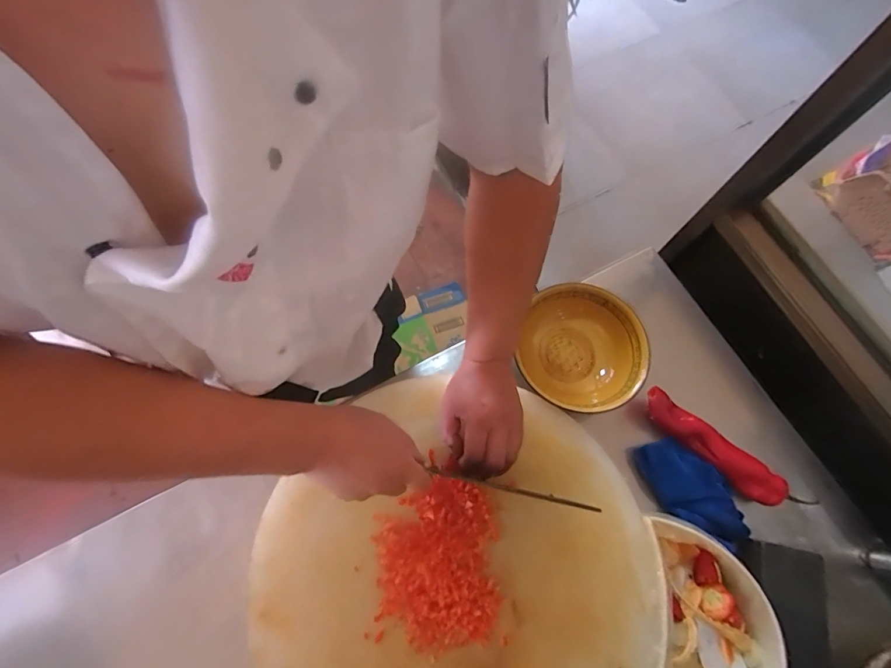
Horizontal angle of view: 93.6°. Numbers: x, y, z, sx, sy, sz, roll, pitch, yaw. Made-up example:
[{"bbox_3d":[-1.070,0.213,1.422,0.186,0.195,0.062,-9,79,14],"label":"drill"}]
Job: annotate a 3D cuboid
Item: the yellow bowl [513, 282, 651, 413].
[{"bbox_3d":[0.193,0.029,0.601,0.168,0.065,0.172,0,71,1],"label":"yellow bowl"}]

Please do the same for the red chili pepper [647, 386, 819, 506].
[{"bbox_3d":[0.368,0.154,0.570,0.222,0.035,0.052,41,75,12],"label":"red chili pepper"}]

